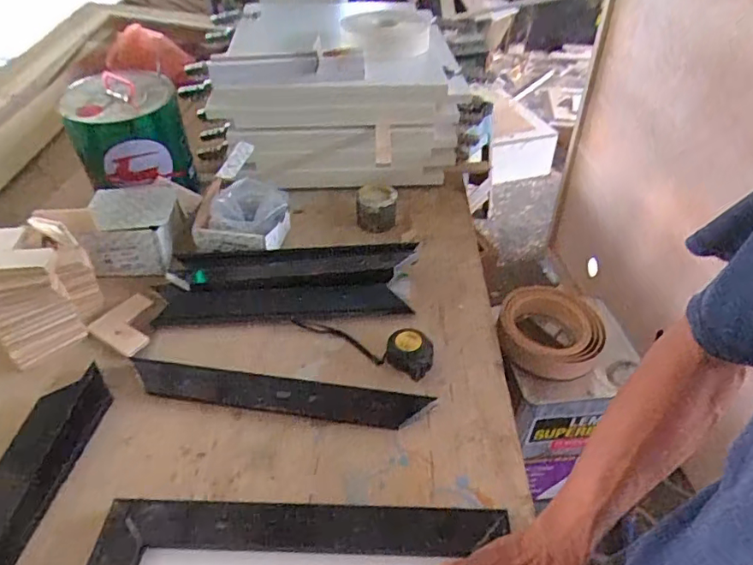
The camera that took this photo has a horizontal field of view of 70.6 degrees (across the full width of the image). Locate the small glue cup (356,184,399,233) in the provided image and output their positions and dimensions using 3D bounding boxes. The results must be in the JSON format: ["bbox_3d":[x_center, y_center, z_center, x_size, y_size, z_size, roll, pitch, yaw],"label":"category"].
[{"bbox_3d":[0.001,-0.143,0.978,0.072,0.062,0.069,5,41,4],"label":"small glue cup"}]

